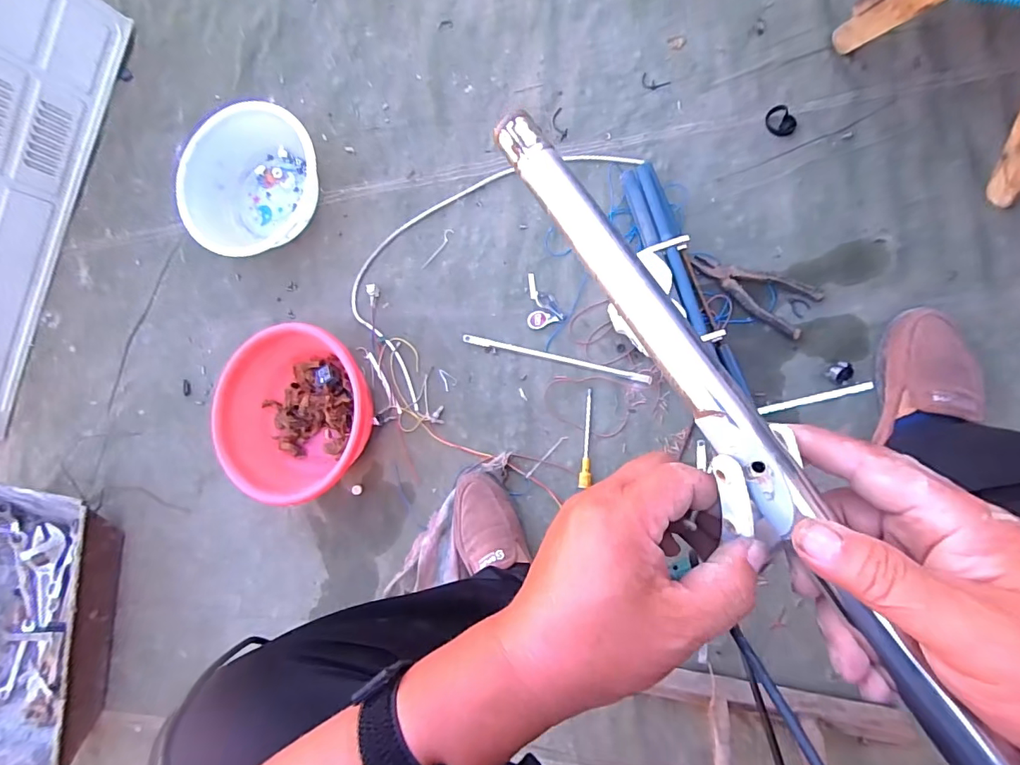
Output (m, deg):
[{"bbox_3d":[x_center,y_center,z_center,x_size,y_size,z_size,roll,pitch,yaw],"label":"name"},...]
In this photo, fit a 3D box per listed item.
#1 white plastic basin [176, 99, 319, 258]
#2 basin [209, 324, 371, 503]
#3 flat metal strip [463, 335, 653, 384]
[{"bbox_3d":[-0.426,-0.333,0.809,0.202,0.085,0.255,21,92,14],"label":"white plastic basin"},{"bbox_3d":[-0.326,0.046,0.754,0.251,0.096,0.251,-1,86,14],"label":"basin"},{"bbox_3d":[0.063,-0.036,0.716,0.274,0.011,0.013,13,90,14],"label":"flat metal strip"}]

